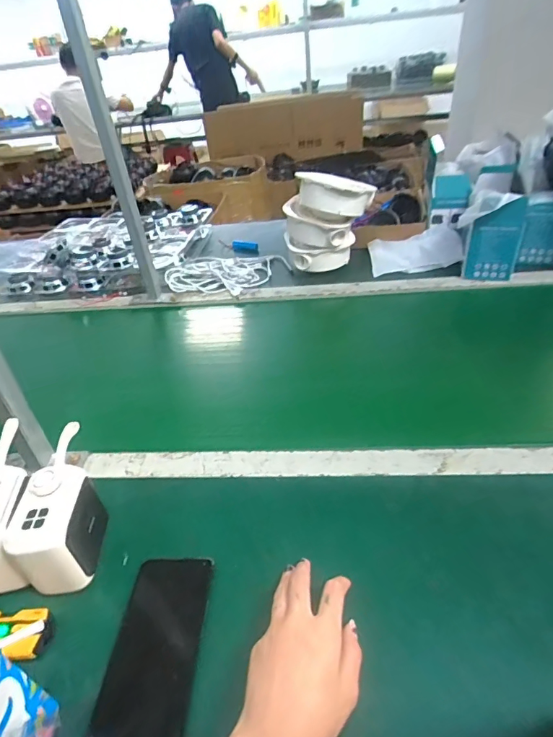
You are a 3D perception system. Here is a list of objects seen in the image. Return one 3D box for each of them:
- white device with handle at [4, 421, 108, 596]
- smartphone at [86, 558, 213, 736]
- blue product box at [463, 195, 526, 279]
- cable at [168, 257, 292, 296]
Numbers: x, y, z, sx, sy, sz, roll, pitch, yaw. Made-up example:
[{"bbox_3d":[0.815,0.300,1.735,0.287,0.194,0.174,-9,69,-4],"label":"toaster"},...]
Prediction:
[{"bbox_3d":[-0.203,0.137,0.427,0.054,0.095,0.142,-5,37,2],"label":"white device with handle"},{"bbox_3d":[-0.101,0.233,0.358,0.076,0.006,0.149,-2,37,7],"label":"smartphone"},{"bbox_3d":[0.384,-0.228,0.763,0.086,0.146,0.053,9,40,25],"label":"blue product box"},{"bbox_3d":[-0.104,-0.215,0.938,0.244,0.025,0.168,-1,37,7],"label":"cable"}]

